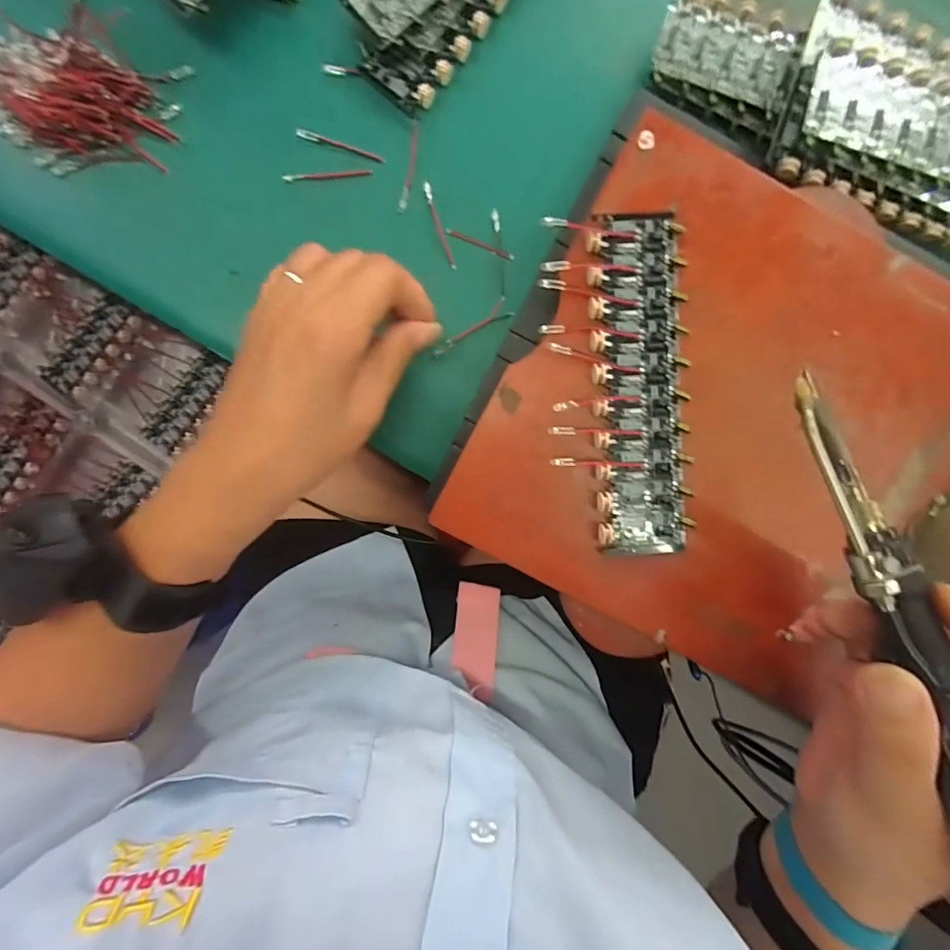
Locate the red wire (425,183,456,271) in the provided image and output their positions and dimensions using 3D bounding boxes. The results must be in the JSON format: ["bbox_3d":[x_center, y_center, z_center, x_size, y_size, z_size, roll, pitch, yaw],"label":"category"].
[{"bbox_3d":[-0.020,-0.140,0.271,0.004,0.004,0.050,-18,93,-3],"label":"red wire"}]

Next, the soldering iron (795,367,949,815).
[{"bbox_3d":[0.157,0.064,0.168,0.024,0.018,0.212,-17,81,-3],"label":"soldering iron"}]

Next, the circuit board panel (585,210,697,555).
[{"bbox_3d":[0.081,-0.043,0.239,0.047,0.008,0.163,-3,92,-4],"label":"circuit board panel"}]

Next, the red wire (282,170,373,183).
[{"bbox_3d":[-0.082,-0.167,0.270,0.049,0.004,0.004,-6,92,-4],"label":"red wire"}]

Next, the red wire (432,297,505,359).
[{"bbox_3d":[-0.003,-0.082,0.274,0.050,0.005,0.006,-37,94,-2],"label":"red wire"}]

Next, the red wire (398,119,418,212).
[{"bbox_3d":[-0.036,-0.172,0.269,0.005,0.004,0.050,11,91,-4],"label":"red wire"}]

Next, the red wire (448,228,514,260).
[{"bbox_3d":[0.003,-0.130,0.272,0.040,0.004,0.004,23,90,-4],"label":"red wire"}]

